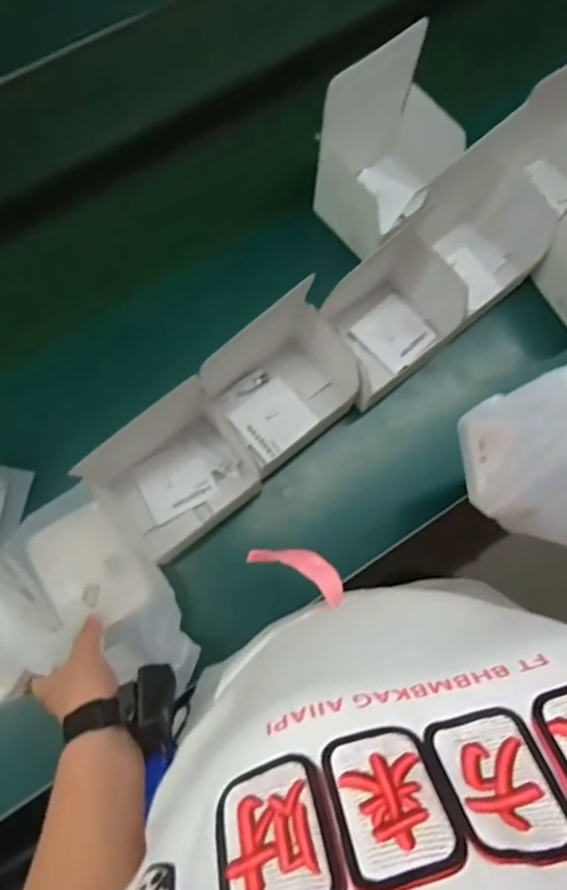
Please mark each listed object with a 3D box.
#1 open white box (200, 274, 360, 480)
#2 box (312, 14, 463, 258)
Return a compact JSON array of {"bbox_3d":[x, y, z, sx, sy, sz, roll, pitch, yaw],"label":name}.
[{"bbox_3d":[0.003,-0.082,0.670,0.171,0.121,0.160,-33,77,-9],"label":"open white box"},{"bbox_3d":[0.132,-0.352,0.691,0.157,0.186,0.105,-42,78,-11],"label":"box"}]

